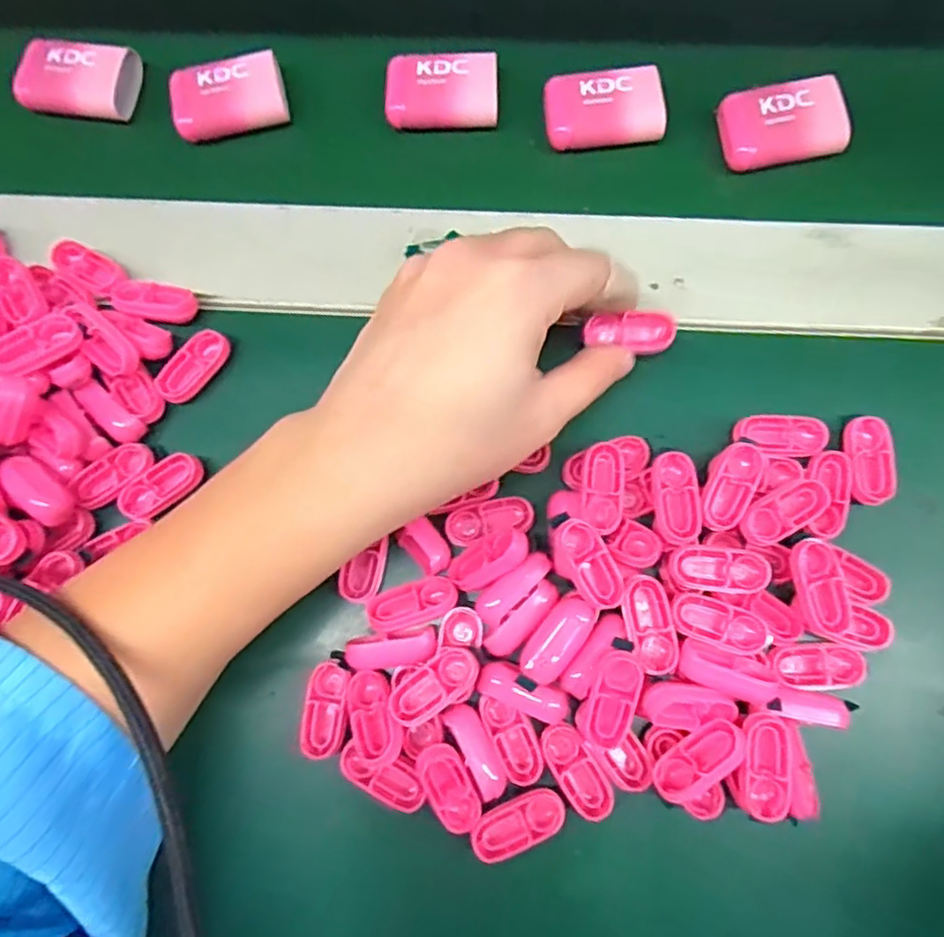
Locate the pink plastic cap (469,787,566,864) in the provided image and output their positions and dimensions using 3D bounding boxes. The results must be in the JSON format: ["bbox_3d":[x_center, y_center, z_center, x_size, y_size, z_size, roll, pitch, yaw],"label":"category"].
[{"bbox_3d":[0.017,0.126,0.227,0.034,0.004,0.016,-28,72,-2],"label":"pink plastic cap"}]

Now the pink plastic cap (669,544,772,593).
[{"bbox_3d":[0.090,0.037,0.235,0.033,0.011,0.016,6,74,8],"label":"pink plastic cap"}]

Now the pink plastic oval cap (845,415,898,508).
[{"bbox_3d":[0.154,-0.004,0.247,0.017,0.004,0.034,0,74,6],"label":"pink plastic oval cap"}]

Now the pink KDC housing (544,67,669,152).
[{"bbox_3d":[0.060,-0.162,0.289,0.052,0.010,0.035,-7,73,4],"label":"pink KDC housing"}]

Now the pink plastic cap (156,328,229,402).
[{"bbox_3d":[-0.115,-0.042,0.265,0.016,0.010,0.033,38,81,9],"label":"pink plastic cap"}]

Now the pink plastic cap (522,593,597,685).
[{"bbox_3d":[0.030,0.061,0.231,0.016,0.013,0.033,36,80,15],"label":"pink plastic cap"}]

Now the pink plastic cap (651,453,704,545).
[{"bbox_3d":[0.076,0.011,0.241,0.016,0.010,0.033,-5,73,5],"label":"pink plastic cap"}]

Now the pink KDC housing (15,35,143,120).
[{"bbox_3d":[-0.183,-0.181,0.301,0.048,0.015,0.036,4,74,8],"label":"pink KDC housing"}]

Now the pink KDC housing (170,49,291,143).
[{"bbox_3d":[-0.113,-0.172,0.297,0.050,0.015,0.030,-14,72,2],"label":"pink KDC housing"}]

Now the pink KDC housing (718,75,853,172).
[{"bbox_3d":[0.137,-0.152,0.284,0.052,0.012,0.033,-11,73,3],"label":"pink KDC housing"}]

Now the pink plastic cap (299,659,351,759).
[{"bbox_3d":[-0.053,0.089,0.235,0.015,0.004,0.032,8,75,9],"label":"pink plastic cap"}]

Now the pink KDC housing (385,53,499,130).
[{"bbox_3d":[-0.014,-0.172,0.292,0.050,0.011,0.031,-3,73,6],"label":"pink KDC housing"}]

